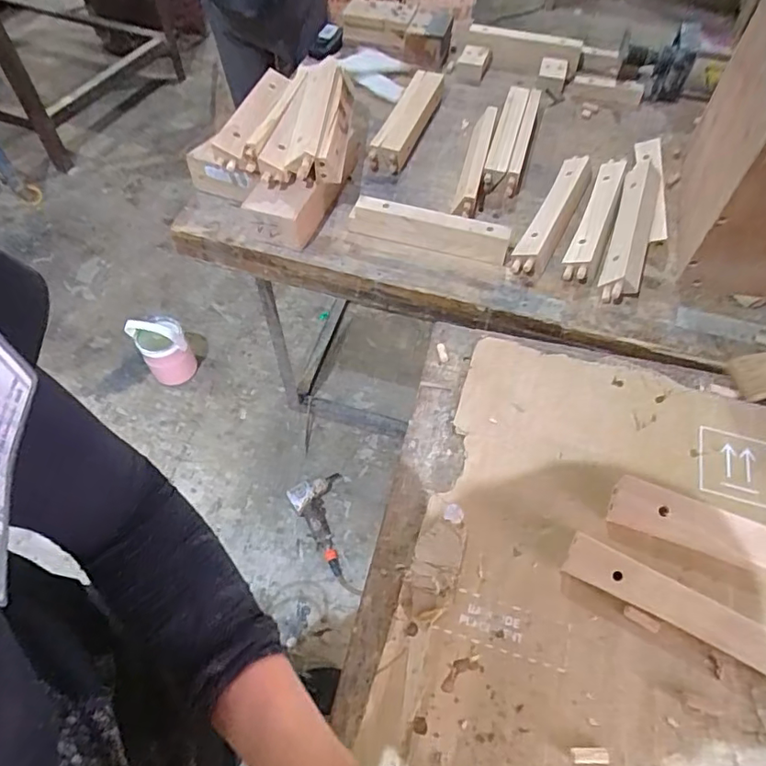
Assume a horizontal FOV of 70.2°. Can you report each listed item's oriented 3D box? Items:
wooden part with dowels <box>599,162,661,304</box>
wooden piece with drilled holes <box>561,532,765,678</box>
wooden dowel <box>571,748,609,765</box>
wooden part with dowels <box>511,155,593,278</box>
[{"bbox_3d":[0.363,-0.230,0.795,0.052,0.039,0.285,18,58,12],"label":"wooden part with dowels"},{"bbox_3d":[0.290,0.212,0.490,0.246,0.029,0.038,26,60,16],"label":"wooden piece with drilled holes"},{"bbox_3d":[0.170,0.306,0.447,0.029,0.006,0.011,0,56,0],"label":"wooden dowel"},{"bbox_3d":[0.255,-0.253,0.815,0.048,0.025,0.261,24,59,16],"label":"wooden part with dowels"}]

